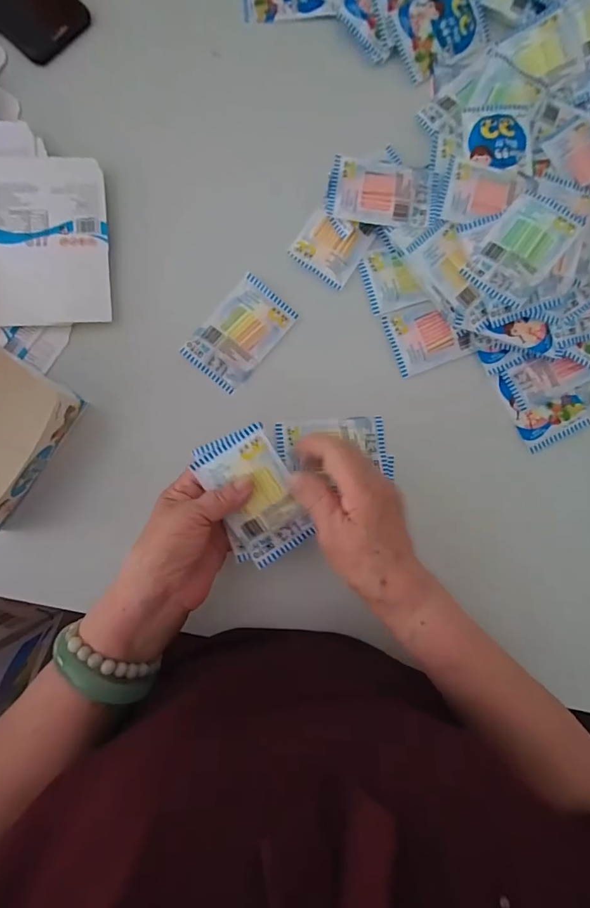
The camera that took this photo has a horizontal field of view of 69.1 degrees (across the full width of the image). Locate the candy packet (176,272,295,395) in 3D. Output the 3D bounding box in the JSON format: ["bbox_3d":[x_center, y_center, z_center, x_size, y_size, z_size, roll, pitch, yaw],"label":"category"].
[{"bbox_3d":[-0.053,-0.116,0.411,0.064,0.010,0.101,40,85,-1],"label":"candy packet"}]

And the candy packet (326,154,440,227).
[{"bbox_3d":[0.084,-0.251,0.412,0.100,0.019,0.059,9,86,-3],"label":"candy packet"}]

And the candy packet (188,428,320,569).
[{"bbox_3d":[-0.029,0.037,0.344,0.063,0.015,0.099,-31,95,-3],"label":"candy packet"}]

